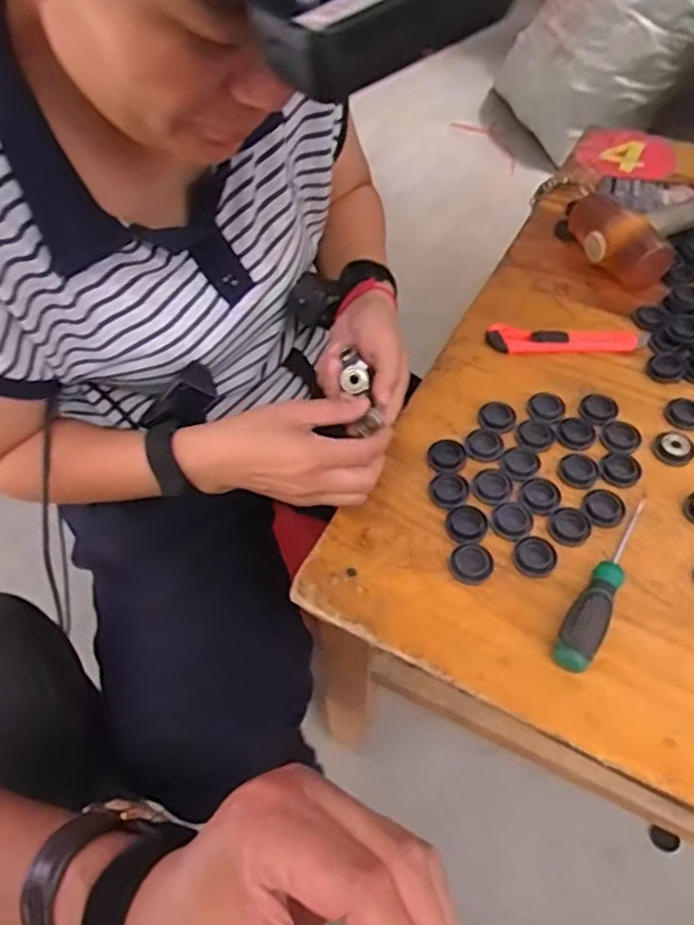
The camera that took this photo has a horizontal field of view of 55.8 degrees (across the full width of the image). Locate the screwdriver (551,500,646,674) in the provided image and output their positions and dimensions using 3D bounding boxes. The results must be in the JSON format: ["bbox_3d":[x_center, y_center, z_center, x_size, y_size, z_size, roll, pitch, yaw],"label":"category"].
[{"bbox_3d":[0.189,0.084,0.476,0.027,0.021,0.153,27,60,21],"label":"screwdriver"}]

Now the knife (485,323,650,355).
[{"bbox_3d":[0.212,-0.118,0.628,0.150,0.008,0.033,2,55,5],"label":"knife"}]

